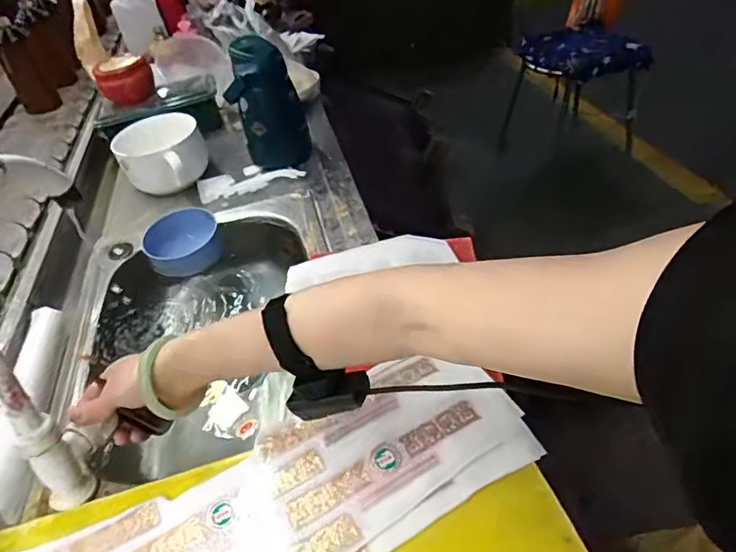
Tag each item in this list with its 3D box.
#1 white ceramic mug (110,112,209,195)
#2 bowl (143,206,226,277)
[{"bbox_3d":[-0.353,-0.207,0.887,0.146,0.081,0.159,-22,44,-17],"label":"white ceramic mug"},{"bbox_3d":[-0.276,-0.052,0.769,0.110,0.052,0.093,-29,46,-23],"label":"bowl"}]

